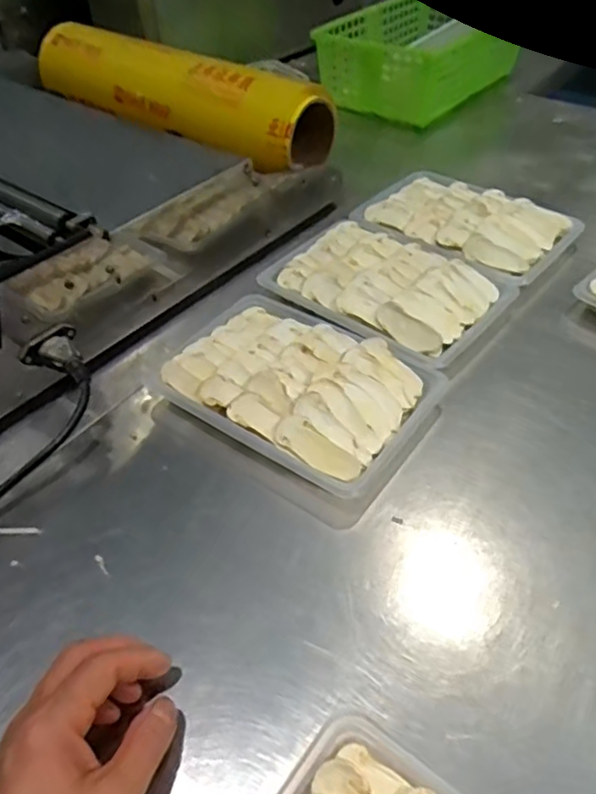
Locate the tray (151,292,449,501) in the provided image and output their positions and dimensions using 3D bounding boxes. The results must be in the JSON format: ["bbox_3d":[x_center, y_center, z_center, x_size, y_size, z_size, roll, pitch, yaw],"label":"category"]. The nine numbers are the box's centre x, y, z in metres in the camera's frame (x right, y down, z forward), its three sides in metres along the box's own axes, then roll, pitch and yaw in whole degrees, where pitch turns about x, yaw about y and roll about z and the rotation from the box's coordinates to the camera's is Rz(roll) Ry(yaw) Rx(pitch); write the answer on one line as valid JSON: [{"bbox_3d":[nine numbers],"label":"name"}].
[{"bbox_3d":[-0.002,-0.012,0.498,0.206,0.034,0.143,28,52,26],"label":"tray"}]

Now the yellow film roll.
[{"bbox_3d":[-0.145,-0.364,0.724,0.400,0.080,0.106,28,55,27],"label":"yellow film roll"}]

